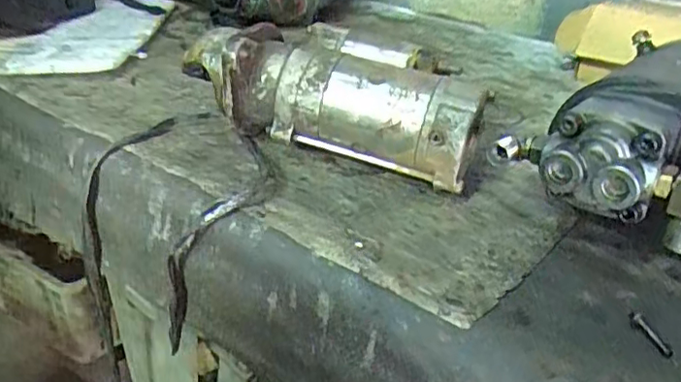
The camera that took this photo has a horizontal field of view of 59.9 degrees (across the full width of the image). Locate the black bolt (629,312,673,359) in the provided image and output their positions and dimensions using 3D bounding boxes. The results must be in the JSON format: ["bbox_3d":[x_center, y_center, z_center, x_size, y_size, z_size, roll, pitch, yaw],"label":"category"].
[{"bbox_3d":[0.176,0.082,0.337,0.009,0.005,0.033,-3,29,-13],"label":"black bolt"}]

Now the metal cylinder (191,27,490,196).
[{"bbox_3d":[-0.003,-0.087,0.507,0.241,0.080,0.124,13,30,14],"label":"metal cylinder"}]

